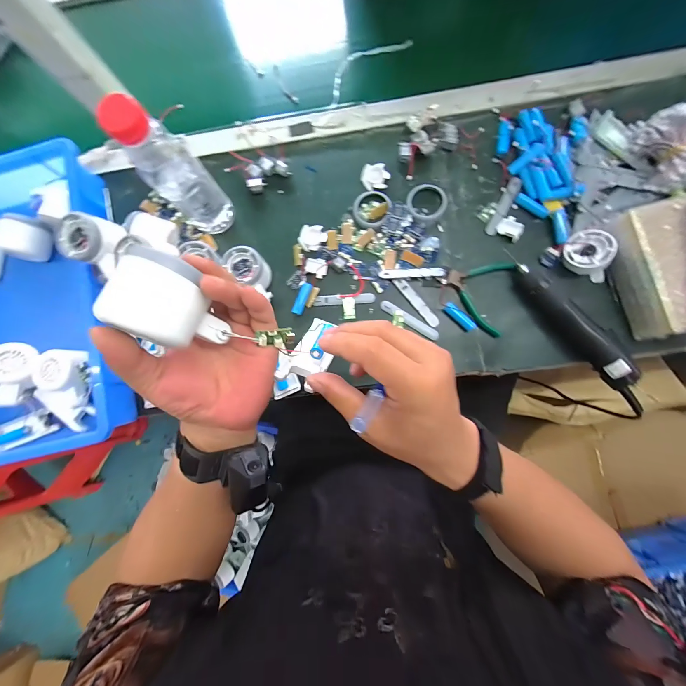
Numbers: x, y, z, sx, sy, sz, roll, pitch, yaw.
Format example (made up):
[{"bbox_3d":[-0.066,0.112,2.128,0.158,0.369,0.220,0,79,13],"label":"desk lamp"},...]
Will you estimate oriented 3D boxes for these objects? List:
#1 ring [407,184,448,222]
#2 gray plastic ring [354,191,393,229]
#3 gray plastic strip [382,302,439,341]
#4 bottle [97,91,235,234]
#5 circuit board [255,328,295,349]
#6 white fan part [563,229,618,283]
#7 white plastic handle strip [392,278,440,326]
[{"bbox_3d":[0.128,-0.214,0.443,0.061,0.015,0.057,0,85,4],"label":"ring"},{"bbox_3d":[0.045,-0.208,0.447,0.058,0.009,0.059,0,85,4],"label":"gray plastic ring"},{"bbox_3d":[0.099,-0.034,0.431,0.095,0.008,0.015,33,88,6],"label":"gray plastic strip"},{"bbox_3d":[-0.210,-0.210,0.367,0.057,0.193,0.065,37,88,6],"label":"bottle"},{"bbox_3d":[-0.056,-0.003,0.244,0.029,0.007,0.016,-7,87,-27],"label":"circuit board"},{"bbox_3d":[0.342,-0.119,0.402,0.053,0.043,0.073,-23,84,1],"label":"white fan part"},{"bbox_3d":[0.110,-0.061,0.429,0.016,0.006,0.091,-37,83,0],"label":"white plastic handle strip"}]

